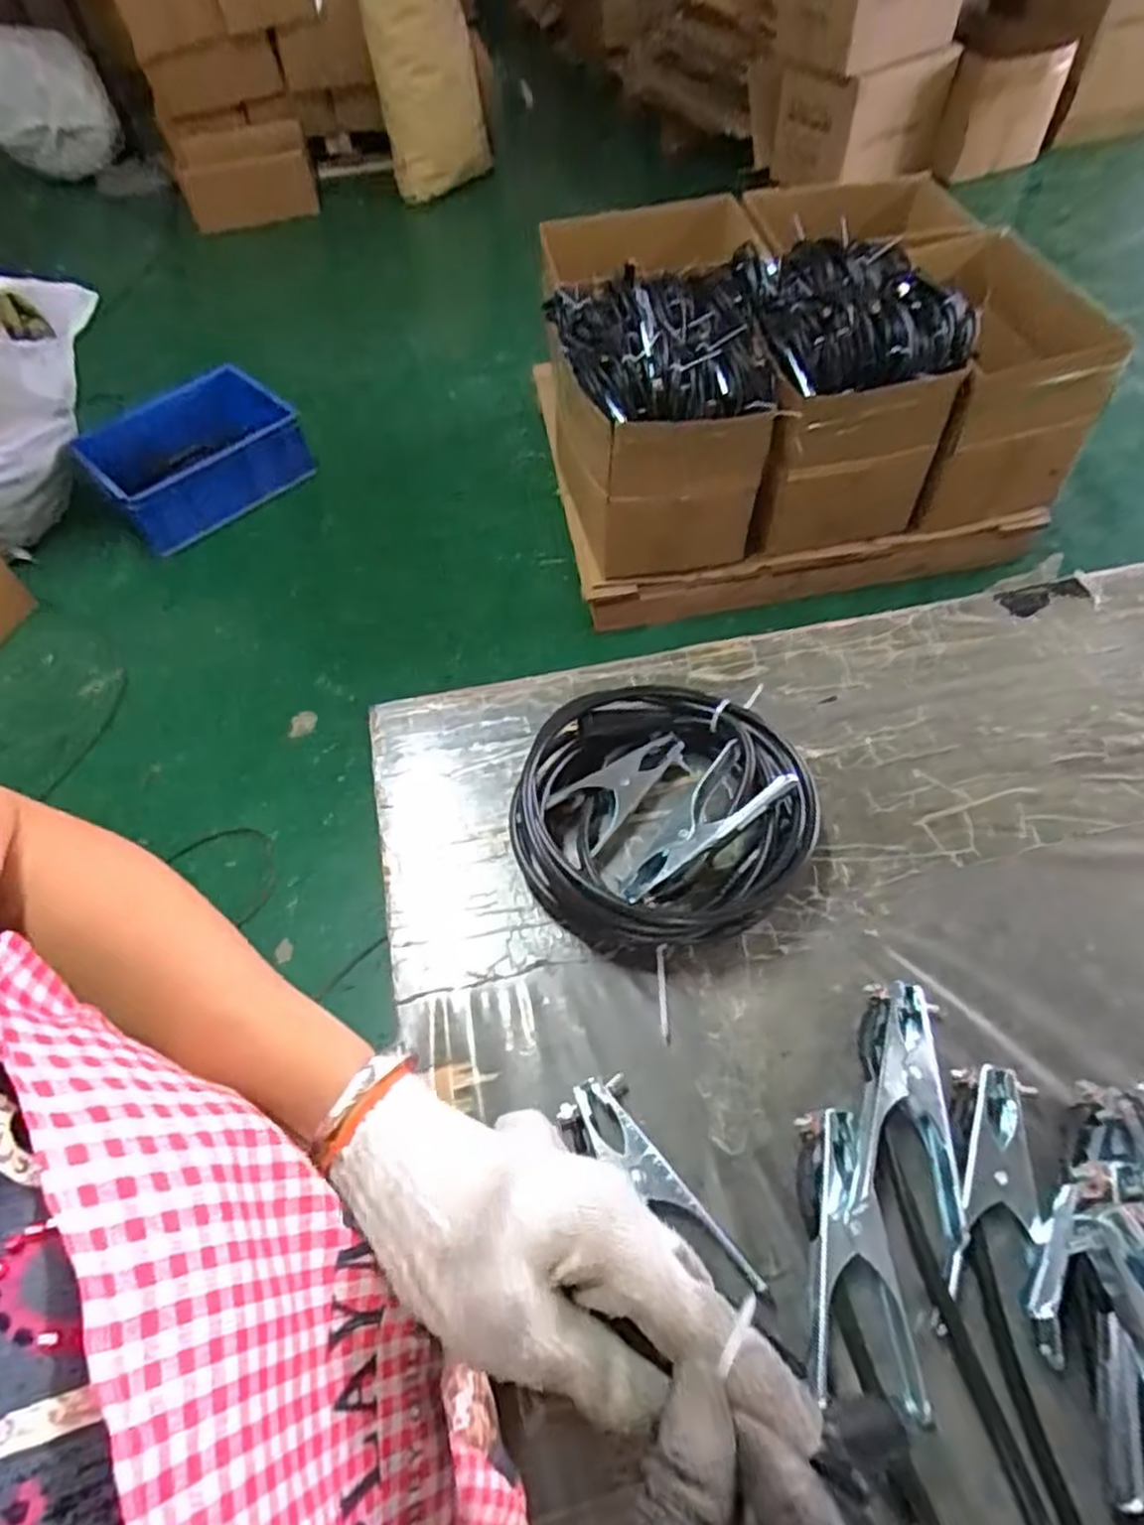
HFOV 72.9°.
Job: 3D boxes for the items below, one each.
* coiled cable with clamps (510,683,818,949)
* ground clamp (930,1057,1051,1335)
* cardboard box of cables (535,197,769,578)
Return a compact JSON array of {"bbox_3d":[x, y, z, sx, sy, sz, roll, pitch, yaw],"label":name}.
[{"bbox_3d":[0.060,0.035,0.539,0.195,0.058,0.184,-2,57,3],"label":"coiled cable with clamps"},{"bbox_3d":[0.229,0.235,0.419,0.053,0.024,0.133,14,59,12],"label":"ground clamp"},{"bbox_3d":[0.171,-0.668,1.518,0.383,0.446,0.405,-12,57,-4],"label":"cardboard box of cables"}]

